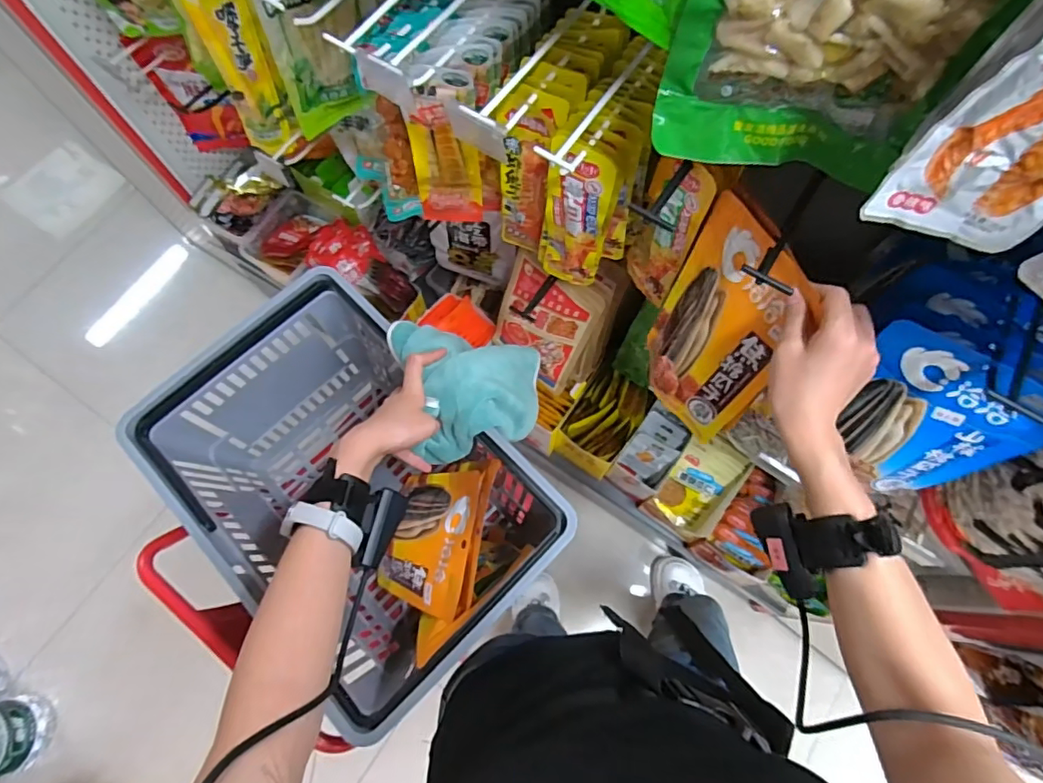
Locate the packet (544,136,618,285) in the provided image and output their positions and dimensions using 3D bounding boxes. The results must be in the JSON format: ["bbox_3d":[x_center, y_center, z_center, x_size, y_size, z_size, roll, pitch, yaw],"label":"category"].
[{"bbox_3d":[0.059,-0.185,0.606,0.068,0.208,0.025,17,73,6],"label":"packet"}]

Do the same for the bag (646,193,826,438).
[{"bbox_3d":[0.186,-0.063,0.529,0.022,0.206,0.147,-7,55,-22],"label":"bag"}]

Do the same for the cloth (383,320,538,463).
[{"bbox_3d":[-0.057,0.002,0.619,0.157,0.132,0.149,-5,72,-1],"label":"cloth"}]

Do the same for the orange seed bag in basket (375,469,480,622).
[{"bbox_3d":[-0.109,0.165,0.621,0.025,0.191,0.147,25,69,-33],"label":"orange seed bag in basket"}]

